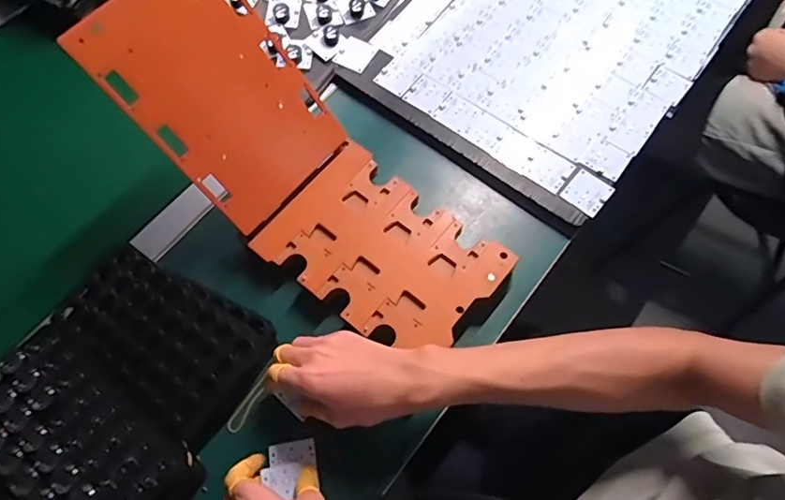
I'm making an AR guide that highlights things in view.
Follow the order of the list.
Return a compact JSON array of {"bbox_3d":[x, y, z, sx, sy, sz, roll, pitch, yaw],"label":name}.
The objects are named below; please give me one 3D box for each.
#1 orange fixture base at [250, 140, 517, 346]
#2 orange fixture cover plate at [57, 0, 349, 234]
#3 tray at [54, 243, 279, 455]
[{"bbox_3d":[-0.012,0.004,0.570,0.231,0.031,0.162,37,73,15],"label":"orange fixture base"},{"bbox_3d":[-0.168,-0.153,0.526,0.161,0.235,0.009,-47,32,-16],"label":"orange fixture cover plate"},{"bbox_3d":[-0.231,0.086,0.531,0.209,0.025,0.127,29,71,12],"label":"tray"}]

